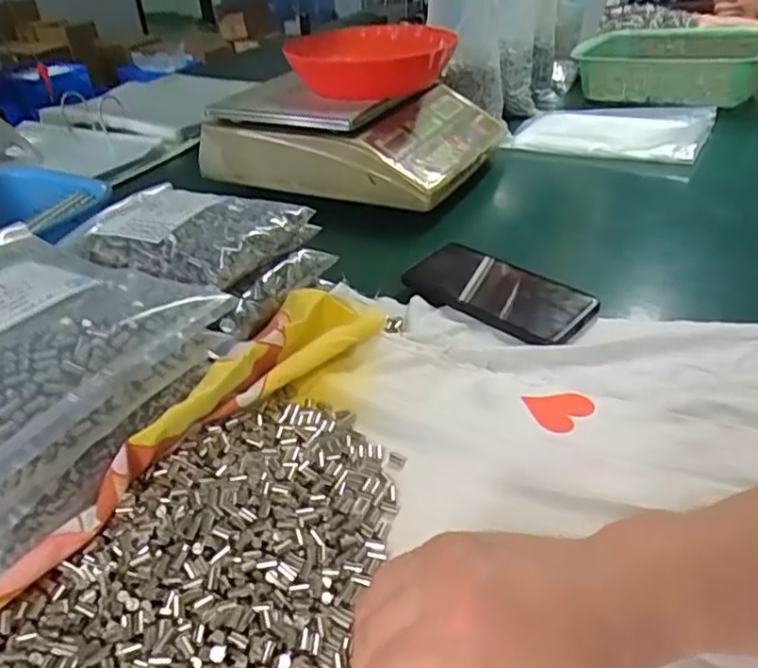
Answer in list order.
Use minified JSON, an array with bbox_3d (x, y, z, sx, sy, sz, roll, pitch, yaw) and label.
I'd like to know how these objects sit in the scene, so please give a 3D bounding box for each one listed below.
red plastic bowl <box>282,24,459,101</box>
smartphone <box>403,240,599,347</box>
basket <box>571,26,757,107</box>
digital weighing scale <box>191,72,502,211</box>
[{"bbox_3d":[0.000,-0.337,0.779,0.176,0.062,0.176,8,37,15],"label":"red plastic bowl"},{"bbox_3d":[0.103,-0.038,0.545,0.159,0.016,0.079,26,45,35],"label":"smartphone"},{"bbox_3d":[0.491,-0.444,1.032,0.278,0.091,0.239,24,43,32],"label":"basket"},{"bbox_3d":[-0.028,-0.271,0.819,0.310,0.096,0.310,15,39,24],"label":"digital weighing scale"}]

